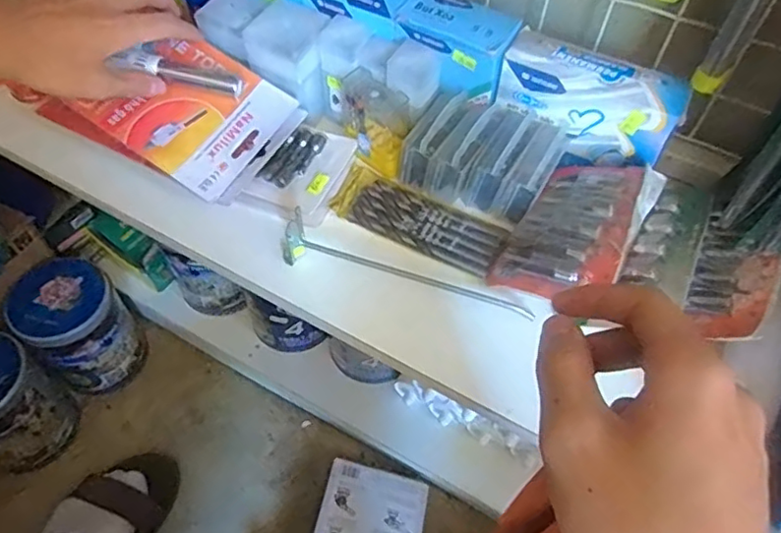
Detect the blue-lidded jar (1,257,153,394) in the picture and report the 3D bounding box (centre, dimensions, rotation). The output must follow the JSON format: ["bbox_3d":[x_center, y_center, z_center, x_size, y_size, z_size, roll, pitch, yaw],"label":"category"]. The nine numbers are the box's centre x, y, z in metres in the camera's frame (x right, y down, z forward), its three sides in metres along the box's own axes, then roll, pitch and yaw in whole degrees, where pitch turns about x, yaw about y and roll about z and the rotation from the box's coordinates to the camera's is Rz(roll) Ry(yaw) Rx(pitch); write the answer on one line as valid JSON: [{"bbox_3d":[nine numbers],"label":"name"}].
[{"bbox_3d":[-0.397,0.085,0.772,0.111,0.168,0.109,1,55,-1],"label":"blue-lidded jar"}]

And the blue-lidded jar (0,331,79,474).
[{"bbox_3d":[-0.460,0.164,0.717,0.113,0.175,0.101,39,63,23],"label":"blue-lidded jar"}]

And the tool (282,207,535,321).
[{"bbox_3d":[0.012,0.005,0.473,0.207,0.035,0.029,18,56,11],"label":"tool"}]

